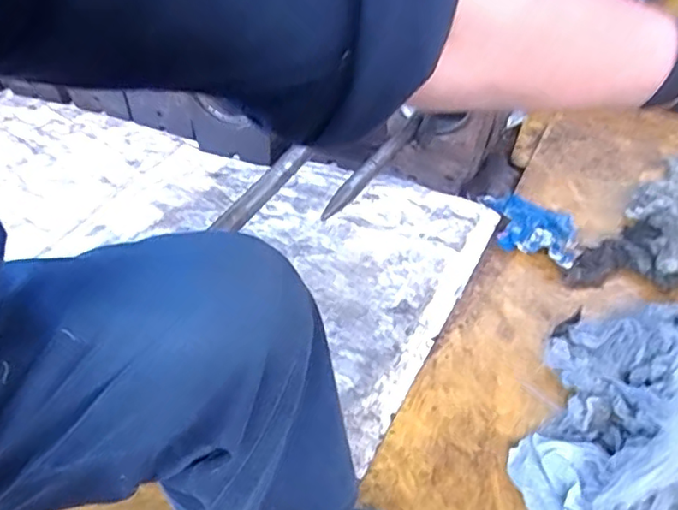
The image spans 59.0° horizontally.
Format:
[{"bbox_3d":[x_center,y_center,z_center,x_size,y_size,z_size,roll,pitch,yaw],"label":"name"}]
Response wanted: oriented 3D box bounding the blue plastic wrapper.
[{"bbox_3d":[0.359,-0.059,1.171,0.108,0.055,0.231,-35,51,-30],"label":"blue plastic wrapper"}]

